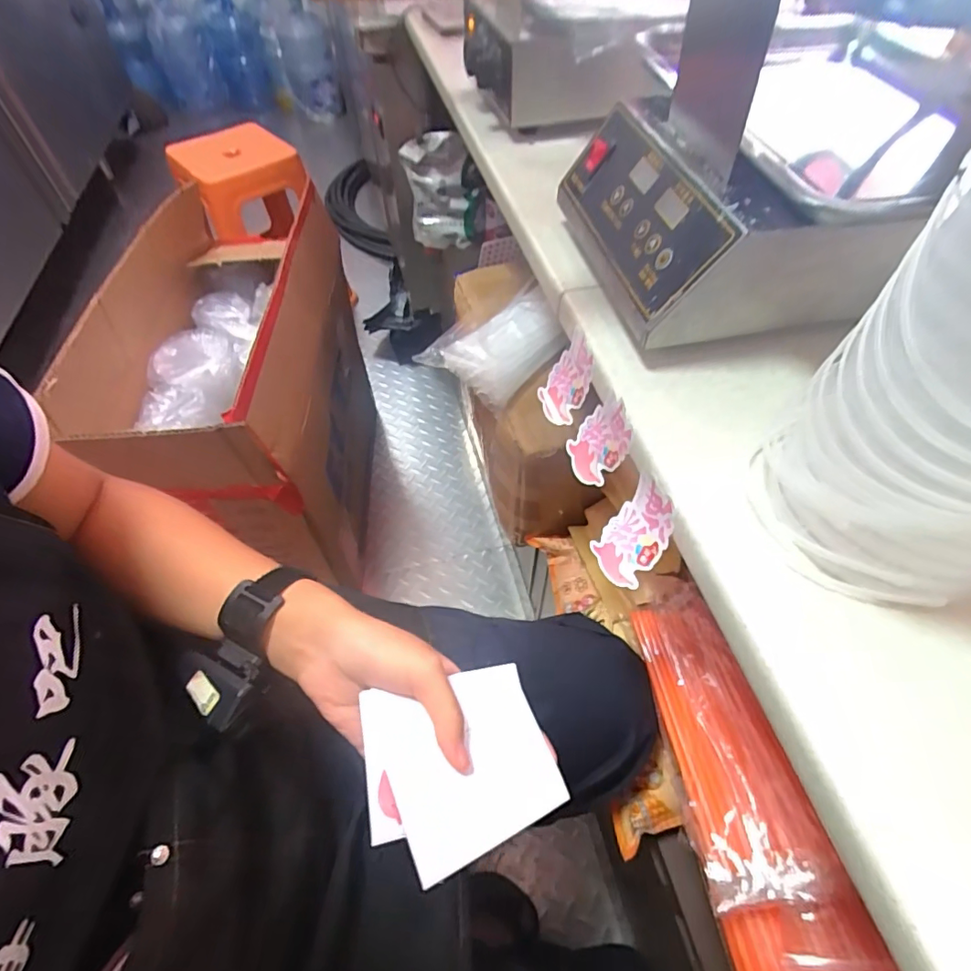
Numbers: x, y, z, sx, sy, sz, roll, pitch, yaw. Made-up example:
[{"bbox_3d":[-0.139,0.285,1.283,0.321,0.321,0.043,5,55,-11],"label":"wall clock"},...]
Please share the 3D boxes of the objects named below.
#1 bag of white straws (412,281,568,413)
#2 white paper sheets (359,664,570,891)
[{"bbox_3d":[0.024,-0.168,0.598,0.180,0.040,0.114,-39,63,-25],"label":"bag of white straws"},{"bbox_3d":[-0.015,0.163,0.303,0.108,0.006,0.093,-9,62,-24],"label":"white paper sheets"}]

